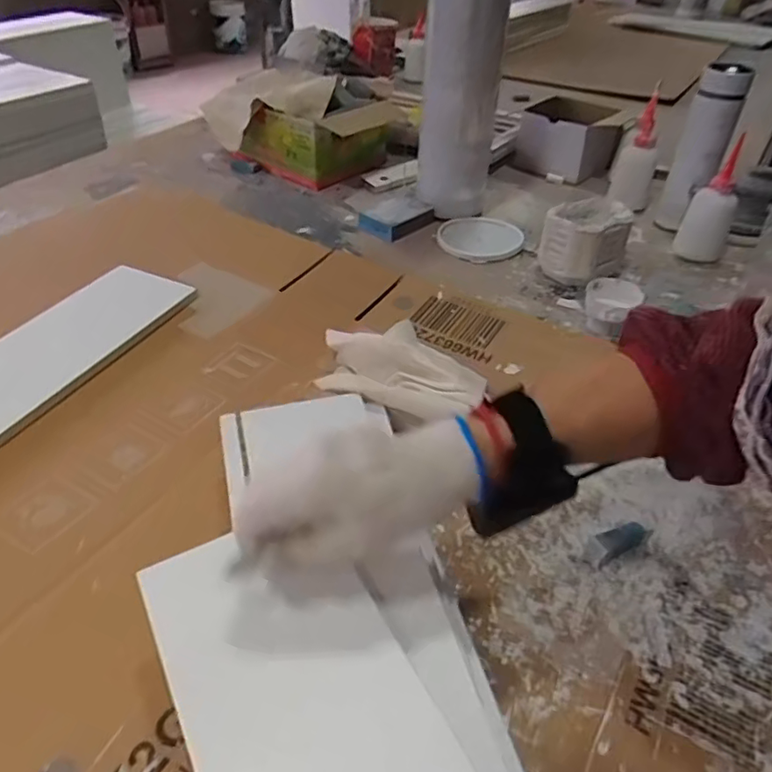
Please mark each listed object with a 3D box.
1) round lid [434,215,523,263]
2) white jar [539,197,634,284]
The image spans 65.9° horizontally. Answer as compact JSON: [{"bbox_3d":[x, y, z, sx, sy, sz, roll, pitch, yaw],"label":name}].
[{"bbox_3d":[0.139,-0.219,0.878,0.122,0.017,0.126,1,40,-1],"label":"round lid"},{"bbox_3d":[0.263,-0.190,0.792,0.106,0.087,0.097,15,42,15],"label":"white jar"}]

